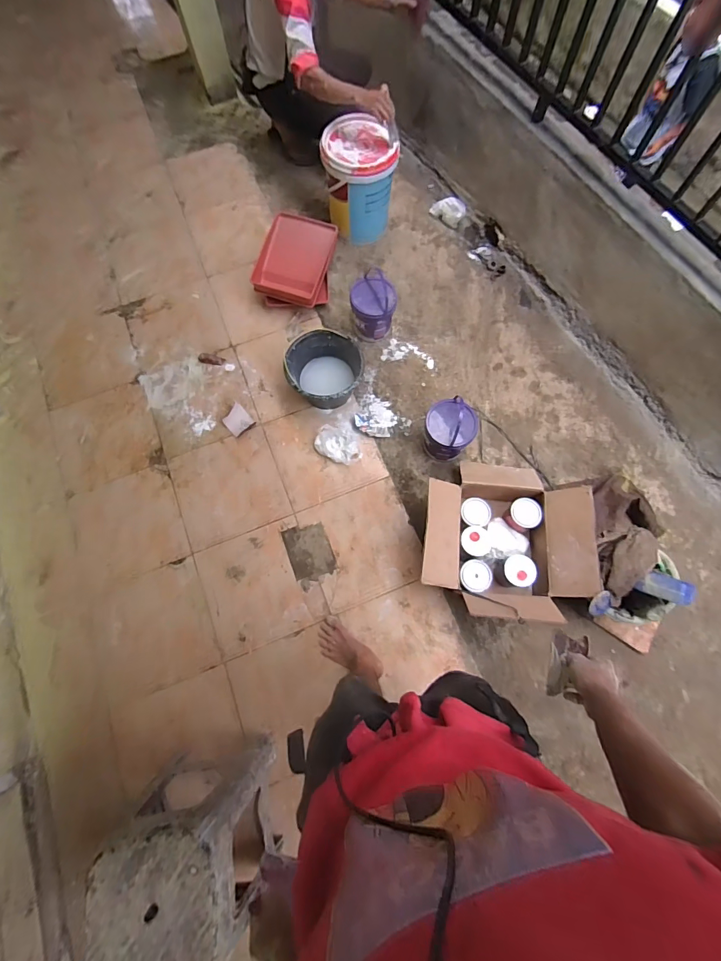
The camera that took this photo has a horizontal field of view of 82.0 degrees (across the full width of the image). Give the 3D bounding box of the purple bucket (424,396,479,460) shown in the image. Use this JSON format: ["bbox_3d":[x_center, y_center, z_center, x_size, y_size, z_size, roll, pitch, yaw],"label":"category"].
[{"bbox_3d":[0.319,-0.183,1.535,0.178,0.244,0.180,0,74,1],"label":"purple bucket"}]

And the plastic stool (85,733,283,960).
[{"bbox_3d":[-0.414,0.920,1.047,0.281,0.420,0.298,-3,74,0],"label":"plastic stool"}]

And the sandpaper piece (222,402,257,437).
[{"bbox_3d":[-0.493,-0.241,1.667,0.096,0.021,0.115,-44,78,-10],"label":"sandpaper piece"}]

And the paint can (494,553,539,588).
[{"bbox_3d":[0.517,0.302,1.374,0.098,0.113,0.099,0,74,1],"label":"paint can"}]

